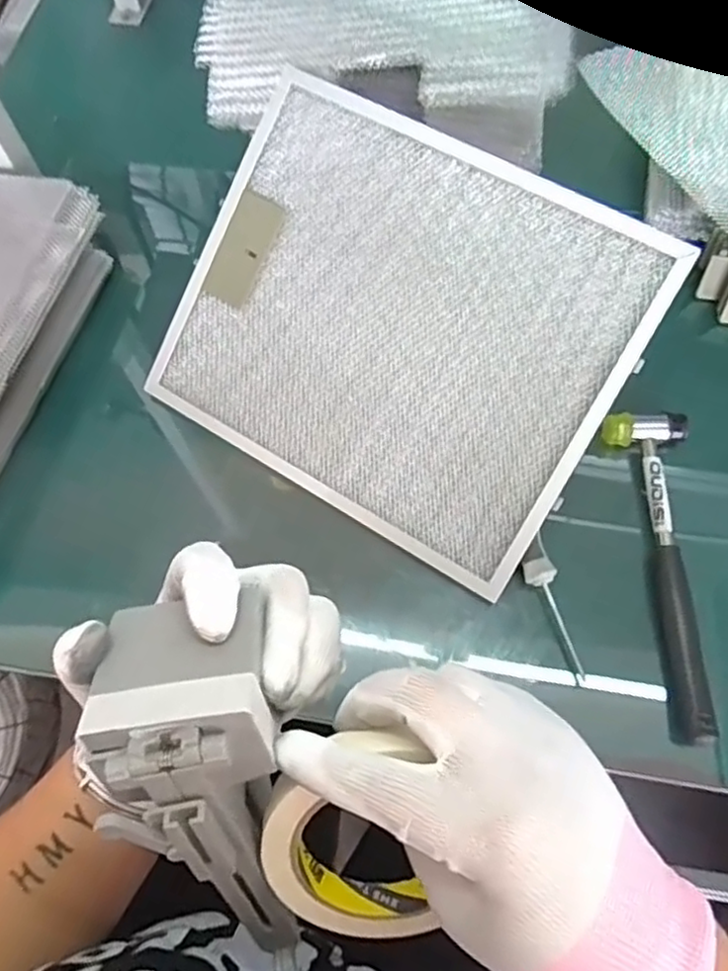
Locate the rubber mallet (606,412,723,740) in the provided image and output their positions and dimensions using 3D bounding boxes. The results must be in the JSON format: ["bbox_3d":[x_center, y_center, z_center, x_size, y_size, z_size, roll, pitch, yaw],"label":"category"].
[{"bbox_3d":[0.228,0.058,0.493,0.055,0.024,0.243,-3,66,1],"label":"rubber mallet"}]

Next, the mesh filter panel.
[{"bbox_3d":[0.021,-0.119,0.512,0.332,0.015,0.281,30,100,13],"label":"mesh filter panel"}]

